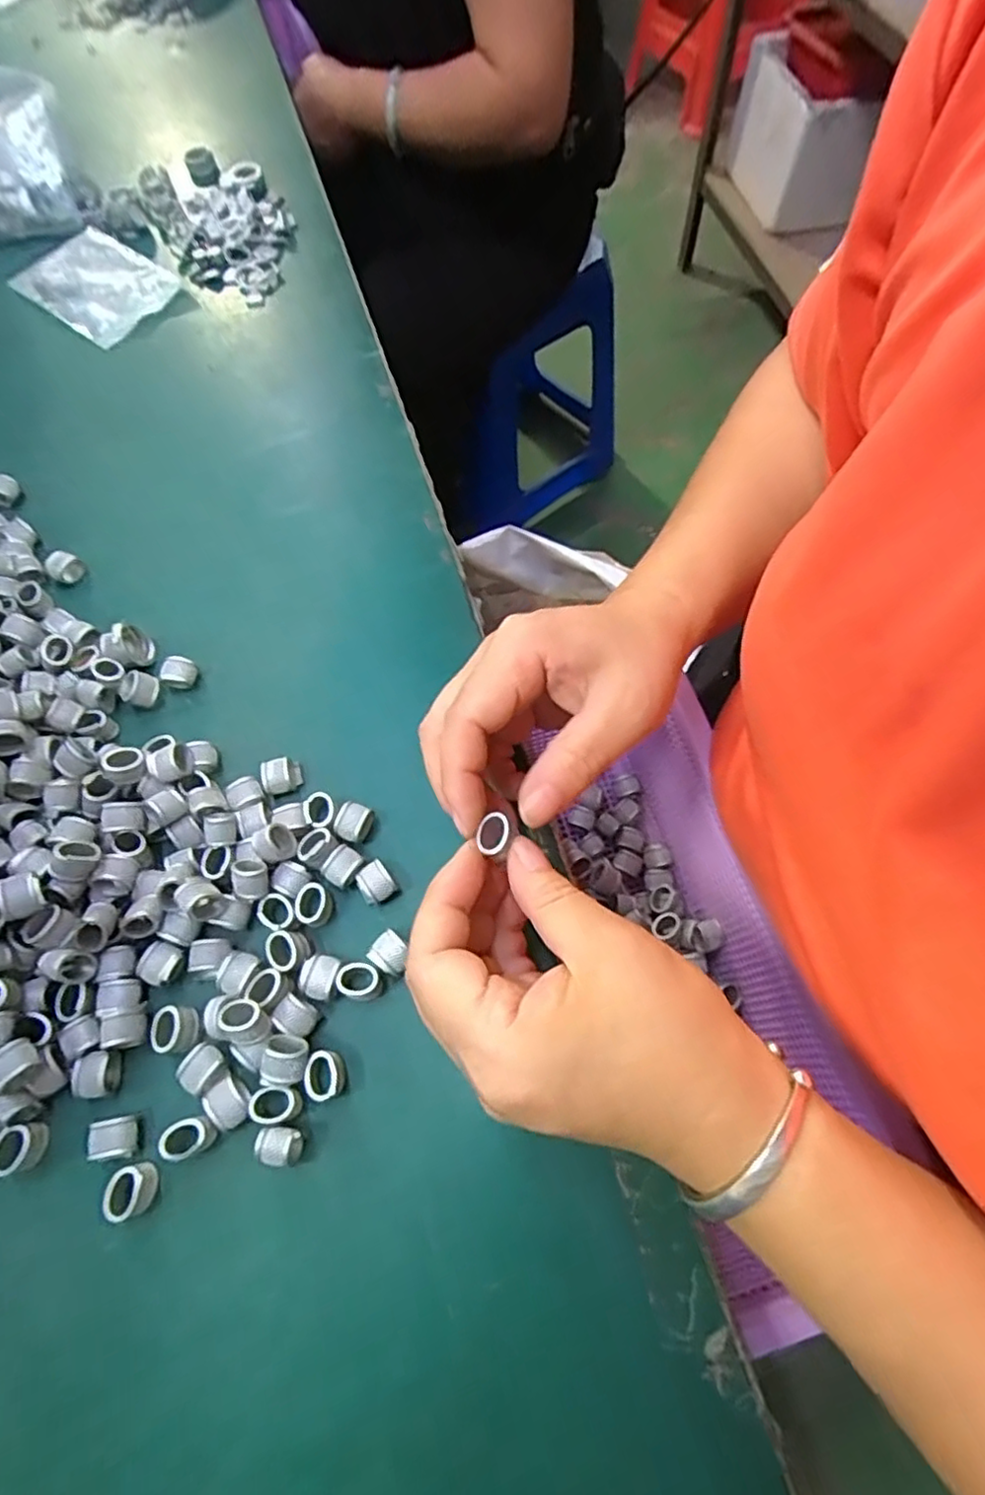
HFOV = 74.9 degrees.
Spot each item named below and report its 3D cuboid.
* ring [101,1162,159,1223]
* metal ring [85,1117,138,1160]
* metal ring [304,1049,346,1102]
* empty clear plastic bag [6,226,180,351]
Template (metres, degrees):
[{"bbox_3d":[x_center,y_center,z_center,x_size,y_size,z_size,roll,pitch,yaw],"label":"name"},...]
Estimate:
[{"bbox_3d":[-0.129,0.159,0.230,0.014,0.014,0.015,19,69,9],"label":"ring"},{"bbox_3d":[-0.139,0.144,0.238,0.015,0.012,0.012,-9,67,-3],"label":"metal ring"},{"bbox_3d":[-0.063,0.123,0.243,0.013,0.014,0.016,-20,68,-8],"label":"metal ring"},{"bbox_3d":[-0.283,-0.331,0.463,0.112,0.013,0.077,38,73,15],"label":"empty clear plastic bag"}]

